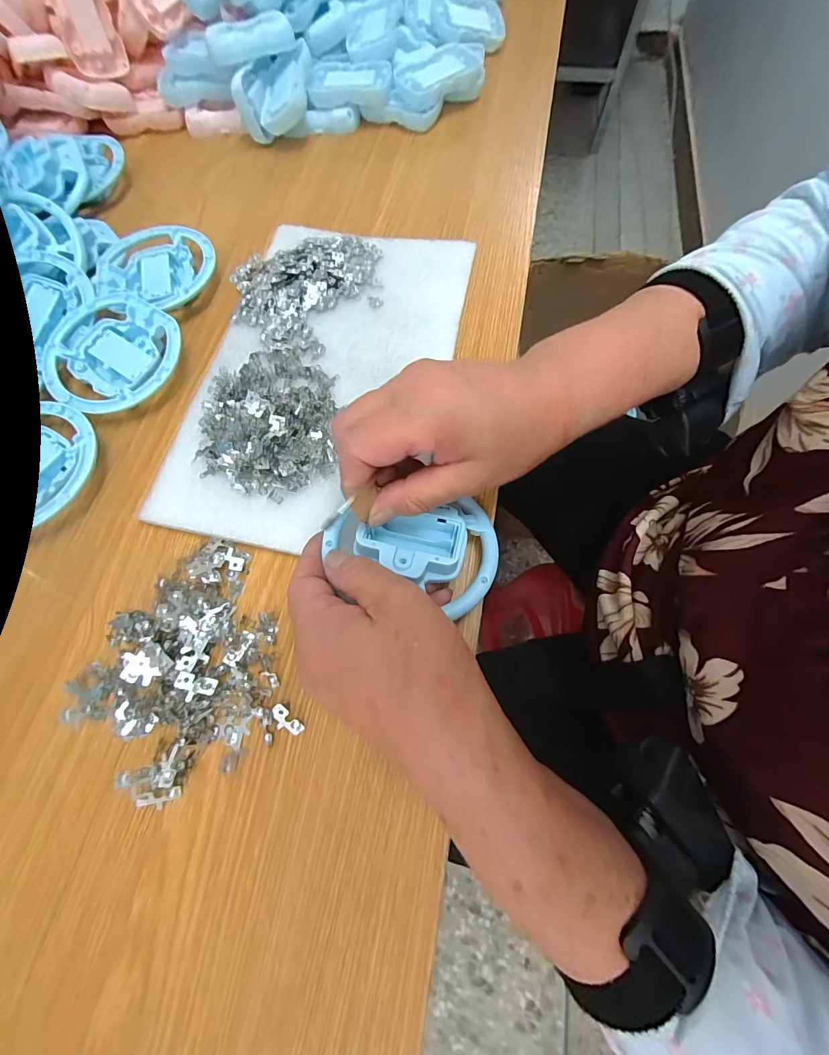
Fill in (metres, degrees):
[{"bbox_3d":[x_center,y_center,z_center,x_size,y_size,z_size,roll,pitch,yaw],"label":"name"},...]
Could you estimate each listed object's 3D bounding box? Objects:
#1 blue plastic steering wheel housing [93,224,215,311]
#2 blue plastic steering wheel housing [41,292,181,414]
[{"bbox_3d":[-0.228,-0.230,0.362,0.100,0.022,0.086,19,70,10],"label":"blue plastic steering wheel housing"},{"bbox_3d":[-0.236,-0.135,0.322,0.101,0.029,0.101,-1,68,2],"label":"blue plastic steering wheel housing"}]

